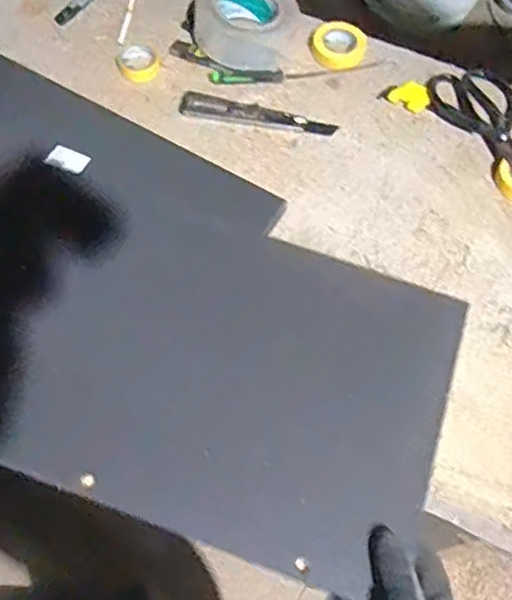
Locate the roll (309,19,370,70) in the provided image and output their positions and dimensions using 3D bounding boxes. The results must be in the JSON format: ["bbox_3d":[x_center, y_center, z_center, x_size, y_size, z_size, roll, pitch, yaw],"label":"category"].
[{"bbox_3d":[0.106,-0.322,0.779,0.065,0.014,0.079,39,73,13],"label":"roll"}]

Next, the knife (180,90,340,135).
[{"bbox_3d":[0.003,-0.220,0.740,0.184,0.011,0.032,9,69,2],"label":"knife"}]

